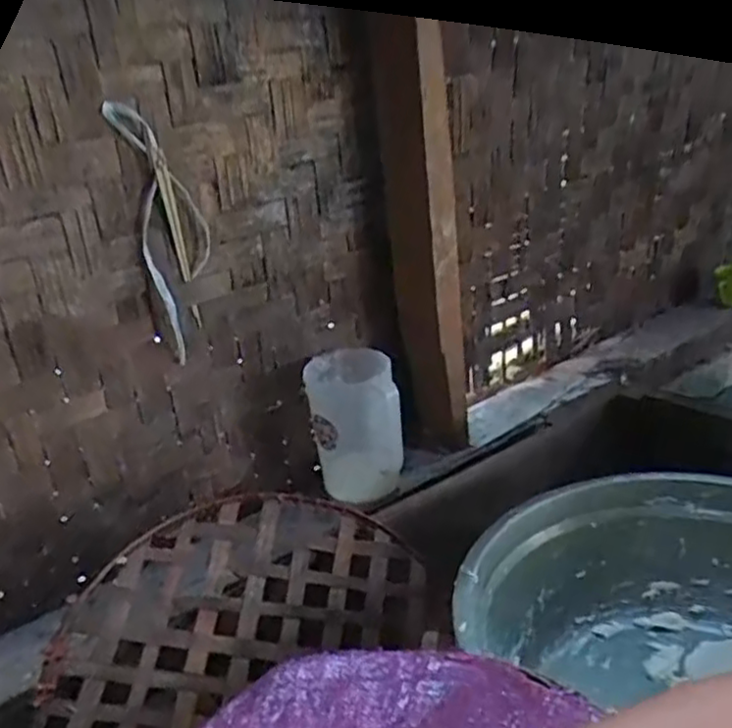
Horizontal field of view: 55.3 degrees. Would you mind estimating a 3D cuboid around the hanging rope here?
[{"bbox_3d":[-0.202,-0.138,0.728,0.023,0.255,0.071,14,31,41],"label":"hanging rope"}]

